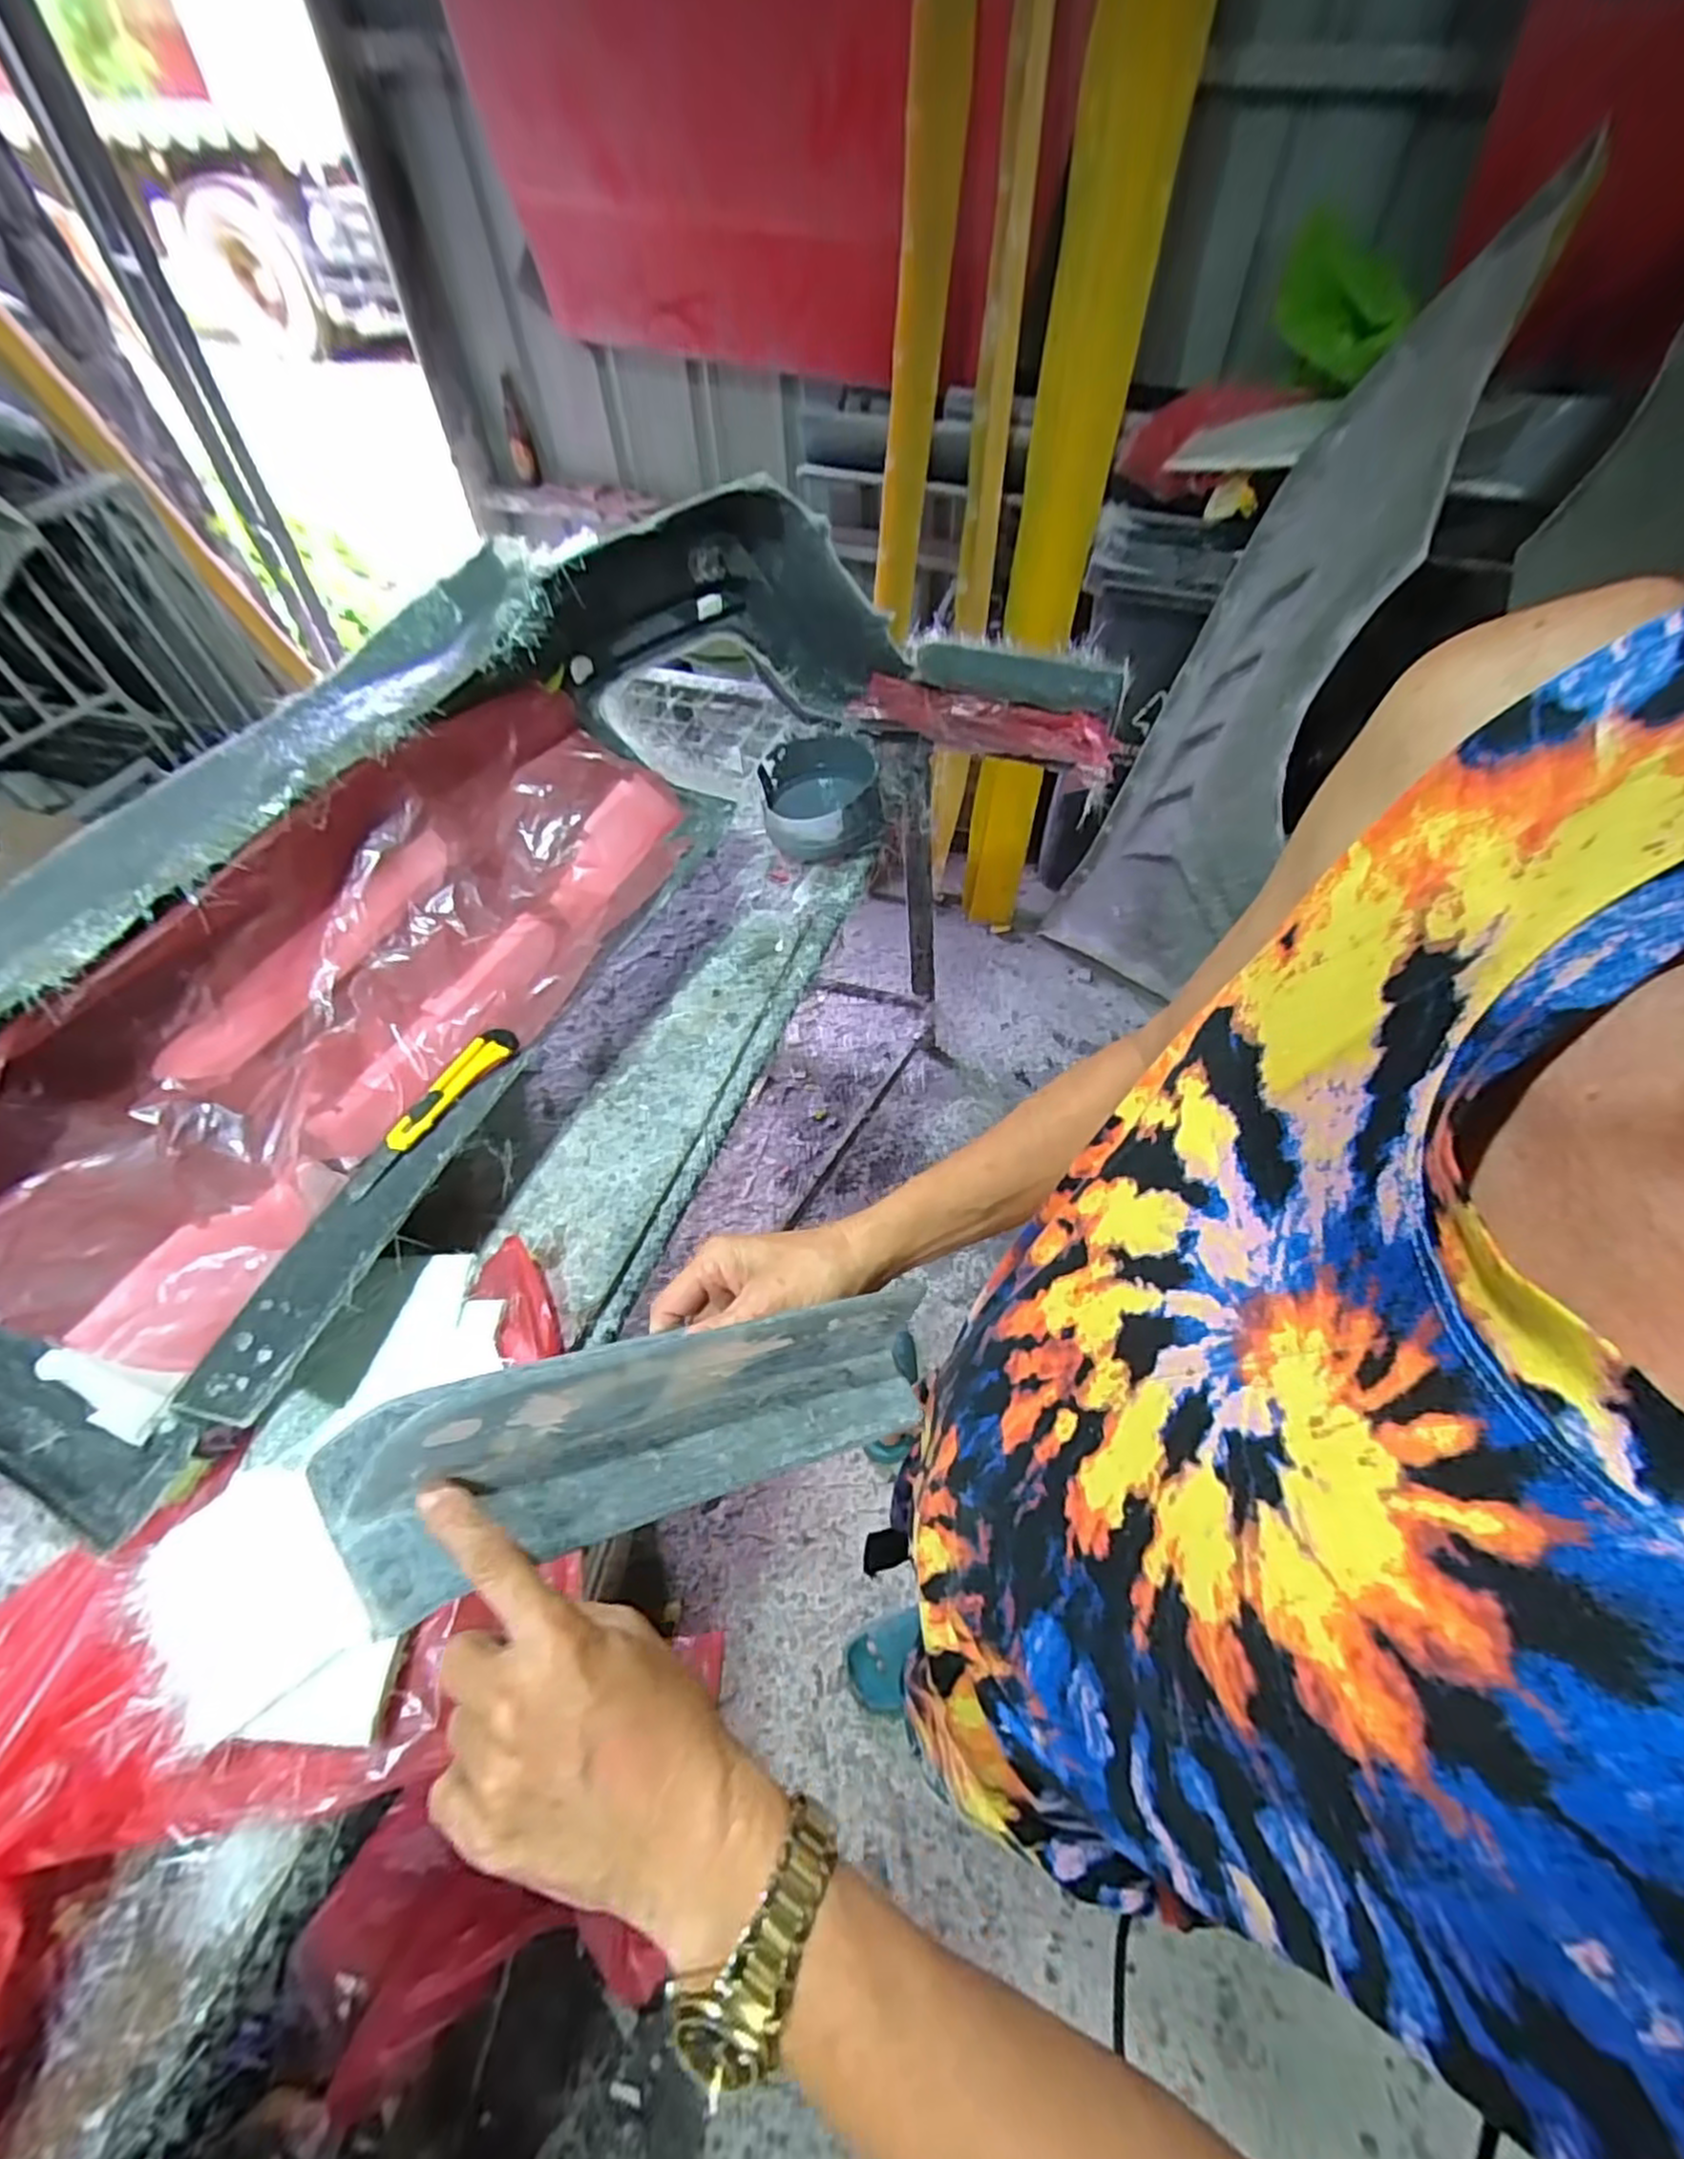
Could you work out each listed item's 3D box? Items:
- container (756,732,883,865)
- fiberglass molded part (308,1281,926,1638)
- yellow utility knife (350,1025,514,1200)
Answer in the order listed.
[{"bbox_3d":[-0.030,-0.401,1.070,0.164,0.097,0.182,-6,57,1],"label":"container"},{"bbox_3d":[-0.081,0.157,0.343,0.274,0.077,0.078,-4,53,-27],"label":"fiberglass molded part"},{"bbox_3d":[-0.376,0.026,0.683,0.036,0.017,0.194,20,61,17],"label":"yellow utility knife"}]

